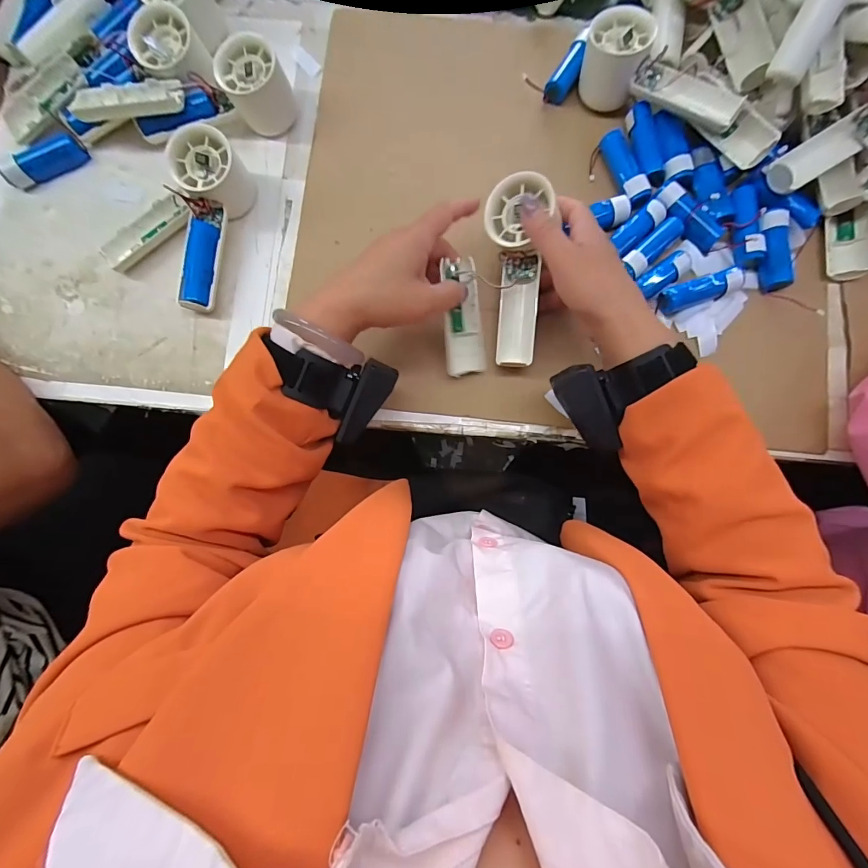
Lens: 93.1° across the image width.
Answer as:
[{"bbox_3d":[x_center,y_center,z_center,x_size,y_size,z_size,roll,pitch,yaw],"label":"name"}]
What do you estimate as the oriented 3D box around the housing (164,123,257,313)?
[{"bbox_3d":[-0.212,-0.195,0.373,0.050,0.056,0.155,16,83,2],"label":"housing"}]

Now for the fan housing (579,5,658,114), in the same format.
[{"bbox_3d":[0.166,-0.350,0.387,0.055,0.052,0.052,0,83,0],"label":"fan housing"}]

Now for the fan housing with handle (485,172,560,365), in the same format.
[{"bbox_3d":[0.072,-0.135,0.350,0.049,0.036,0.150,-3,105,0],"label":"fan housing with handle"}]

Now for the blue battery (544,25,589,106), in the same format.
[{"bbox_3d":[0.133,-0.358,0.403,0.022,0.023,0.064,33,84,4],"label":"blue battery"}]

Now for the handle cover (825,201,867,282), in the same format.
[{"bbox_3d":[0.383,-0.176,0.380,0.029,0.024,0.066,1,83,0],"label":"handle cover"}]

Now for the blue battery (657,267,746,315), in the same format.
[{"bbox_3d":[0.244,-0.131,0.375,0.073,0.020,0.021,-17,83,-2],"label":"blue battery"}]

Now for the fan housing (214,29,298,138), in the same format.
[{"bbox_3d":[-0.166,-0.327,0.389,0.056,0.056,0.050,-19,83,-2],"label":"fan housing"}]

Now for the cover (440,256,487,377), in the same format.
[{"bbox_3d":[0.027,-0.100,0.358,0.036,0.016,0.094,-4,106,0],"label":"cover"}]

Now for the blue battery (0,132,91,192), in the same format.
[{"bbox_3d":[-0.375,-0.262,0.396,0.074,0.024,0.026,-31,84,-3],"label":"blue battery"}]

